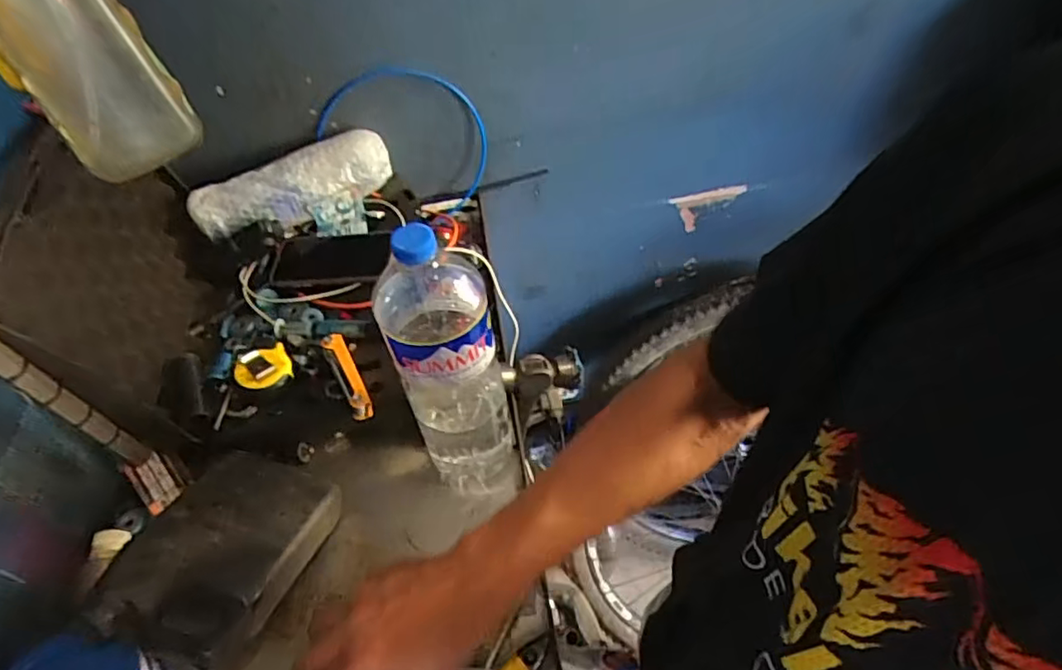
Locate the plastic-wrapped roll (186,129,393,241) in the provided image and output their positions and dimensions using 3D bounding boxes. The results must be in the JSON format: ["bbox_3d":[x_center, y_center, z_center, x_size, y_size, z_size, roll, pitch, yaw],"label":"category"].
[{"bbox_3d":[-0.304,-0.194,0.784,0.250,0.070,0.059,-23,53,-15],"label":"plastic-wrapped roll"}]

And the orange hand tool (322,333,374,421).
[{"bbox_3d":[-0.198,0.041,0.652,0.022,0.021,0.114,-25,53,-16],"label":"orange hand tool"}]

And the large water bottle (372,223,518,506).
[{"bbox_3d":[-0.070,0.034,0.541,0.092,0.313,0.097,-12,51,-7],"label":"large water bottle"}]

